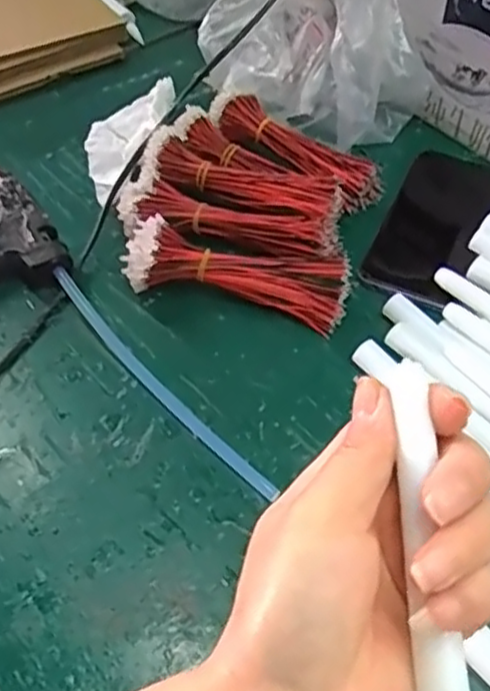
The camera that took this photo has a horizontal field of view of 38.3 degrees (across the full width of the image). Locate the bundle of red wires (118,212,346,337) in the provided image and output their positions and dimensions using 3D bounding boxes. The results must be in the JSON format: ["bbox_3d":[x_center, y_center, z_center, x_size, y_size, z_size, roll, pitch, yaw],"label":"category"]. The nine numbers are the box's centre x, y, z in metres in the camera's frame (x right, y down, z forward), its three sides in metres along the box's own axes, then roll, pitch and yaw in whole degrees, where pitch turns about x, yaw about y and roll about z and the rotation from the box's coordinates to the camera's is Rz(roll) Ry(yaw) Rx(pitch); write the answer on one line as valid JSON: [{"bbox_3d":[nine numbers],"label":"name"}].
[{"bbox_3d":[-0.005,-0.042,0.457,0.144,0.039,0.054,11,56,-8],"label":"bundle of red wires"}]

